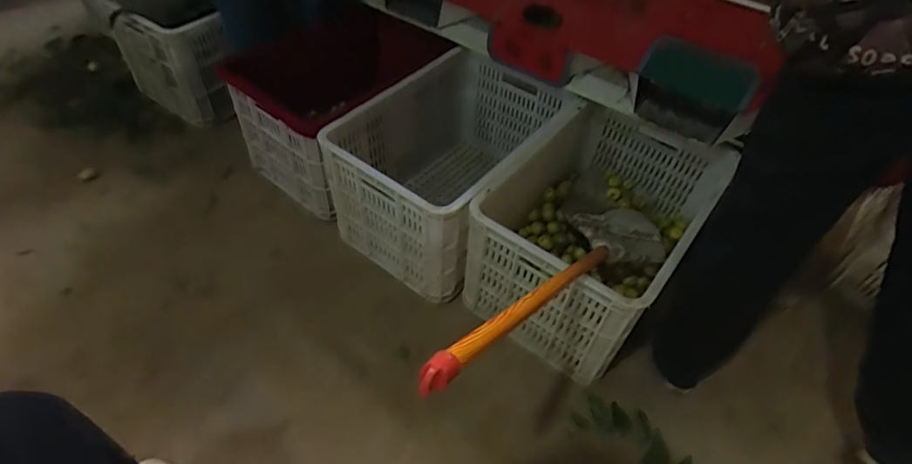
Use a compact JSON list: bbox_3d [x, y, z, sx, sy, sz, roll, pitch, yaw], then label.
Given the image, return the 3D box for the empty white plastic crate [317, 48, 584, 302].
[{"bbox_3d":[0.005,-0.162,1.253,0.364,0.298,0.536,33,55,24],"label":"empty white plastic crate"}]

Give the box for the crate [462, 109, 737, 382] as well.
[{"bbox_3d":[0.309,-0.016,1.128,0.359,0.280,0.522,33,55,21],"label":"crate"}]

